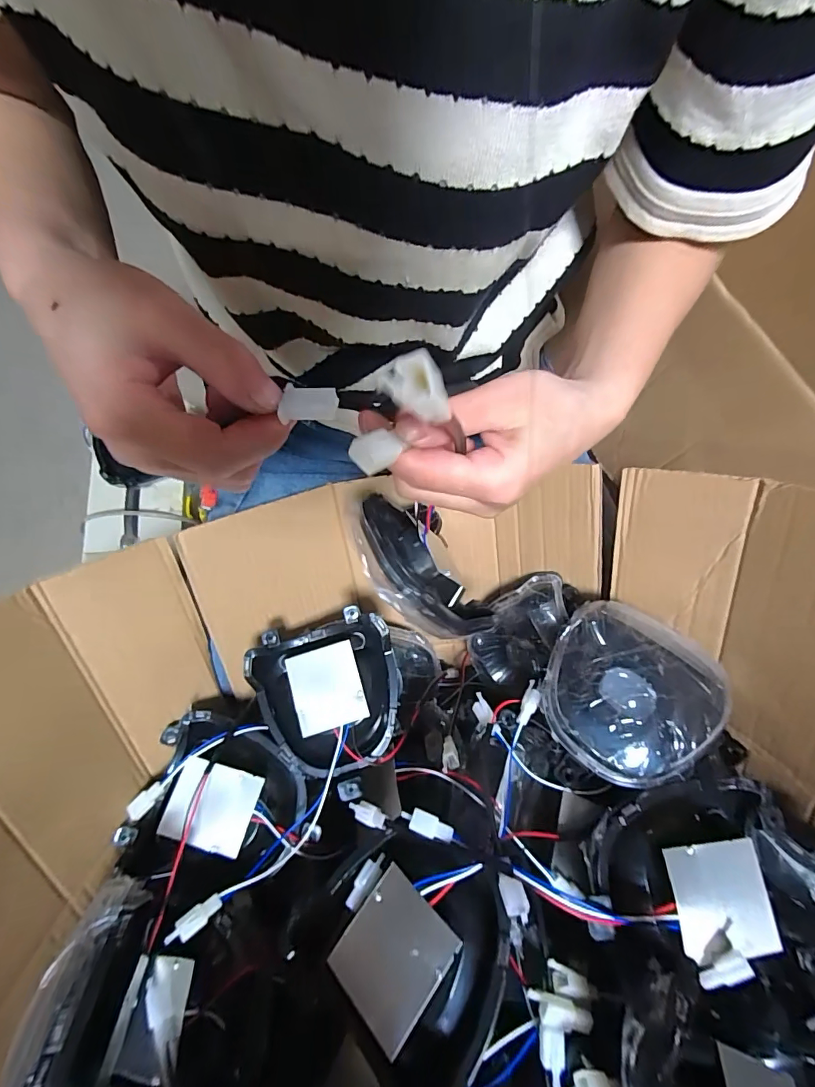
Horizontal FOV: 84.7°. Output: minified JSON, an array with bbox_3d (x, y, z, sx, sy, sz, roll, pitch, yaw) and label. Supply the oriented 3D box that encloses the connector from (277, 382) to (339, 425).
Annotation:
[{"bbox_3d":[-0.036,-0.052,0.164,0.019,0.006,0.011,3,77,-1],"label":"connector"}]

